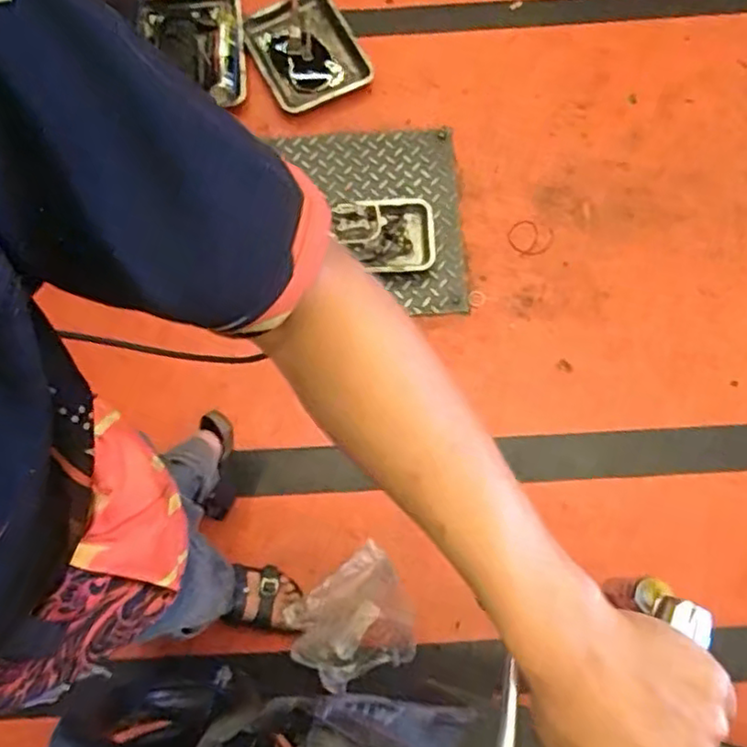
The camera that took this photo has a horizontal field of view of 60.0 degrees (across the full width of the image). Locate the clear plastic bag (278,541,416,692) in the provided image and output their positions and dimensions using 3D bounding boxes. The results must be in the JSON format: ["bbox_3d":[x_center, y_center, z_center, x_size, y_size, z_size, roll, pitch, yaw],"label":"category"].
[{"bbox_3d":[-0.049,0.480,1.257,0.233,0.081,0.215,-22,76,-7],"label":"clear plastic bag"}]

